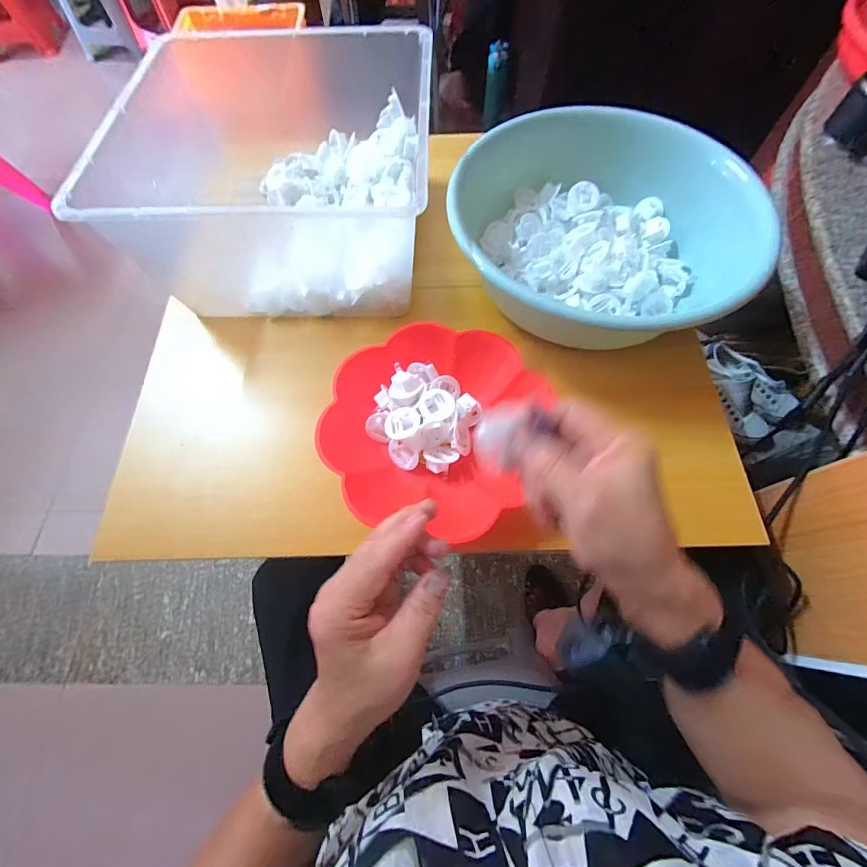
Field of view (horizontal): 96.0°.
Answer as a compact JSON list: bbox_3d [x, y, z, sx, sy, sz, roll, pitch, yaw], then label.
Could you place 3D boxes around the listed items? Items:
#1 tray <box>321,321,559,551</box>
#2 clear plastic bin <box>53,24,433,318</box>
[{"bbox_3d":[0.005,-0.004,0.361,0.200,0.048,0.196,11,69,7],"label":"tray"},{"bbox_3d":[-0.163,-0.286,0.431,0.274,0.142,0.280,2,68,4],"label":"clear plastic bin"}]

